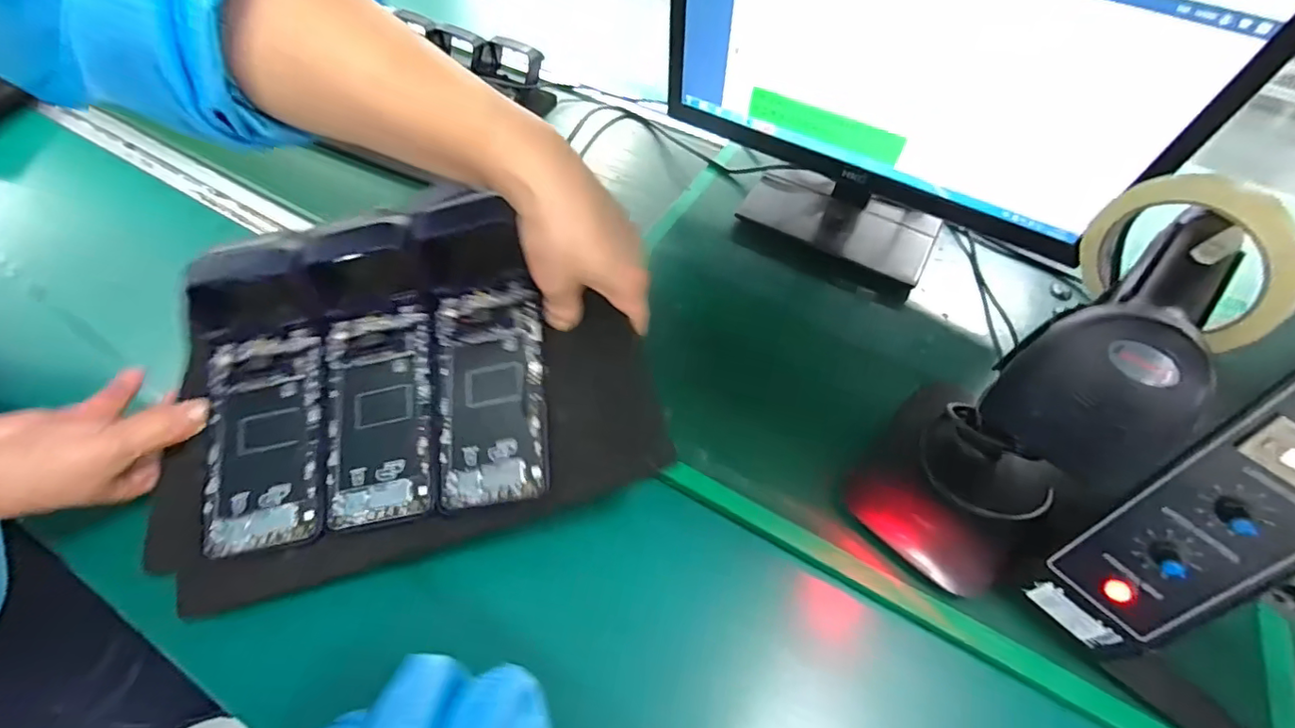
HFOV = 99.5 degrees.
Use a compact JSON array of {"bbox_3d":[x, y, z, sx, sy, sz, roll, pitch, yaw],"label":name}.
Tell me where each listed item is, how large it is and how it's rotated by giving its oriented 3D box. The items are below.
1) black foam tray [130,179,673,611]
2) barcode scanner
[{"bbox_3d":[-0.179,0.011,0.393,0.346,0.044,0.248,-14,74,1],"label":"black foam tray"},{"bbox_3d":[0.233,-0.022,0.252,0.070,0.062,0.163,39,82,25],"label":"barcode scanner"}]

